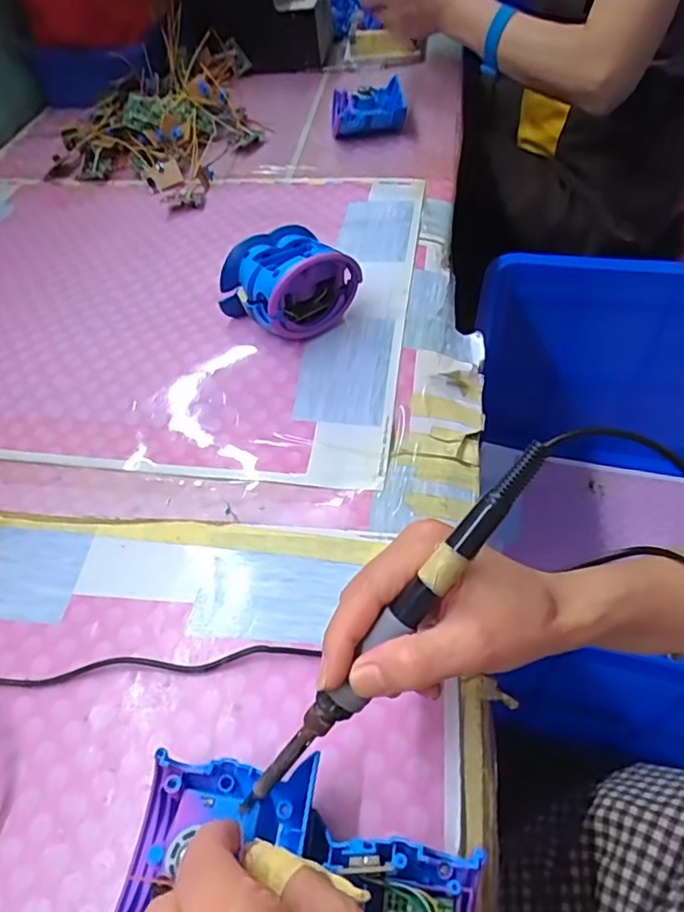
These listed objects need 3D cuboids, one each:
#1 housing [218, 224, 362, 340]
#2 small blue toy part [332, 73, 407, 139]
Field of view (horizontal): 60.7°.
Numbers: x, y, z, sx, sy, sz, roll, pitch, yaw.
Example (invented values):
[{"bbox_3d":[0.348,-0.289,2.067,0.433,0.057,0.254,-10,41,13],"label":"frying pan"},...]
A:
[{"bbox_3d":[-0.046,-0.140,0.472,0.088,0.077,0.083,-28,56,-16],"label":"housing"},{"bbox_3d":[0.031,-0.414,0.703,0.086,0.041,0.064,-7,53,0],"label":"small blue toy part"}]

